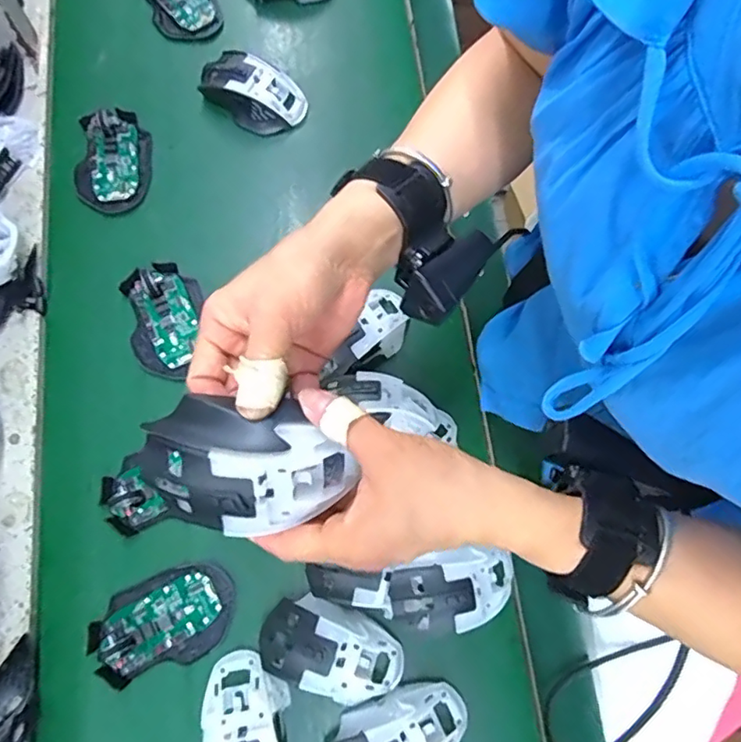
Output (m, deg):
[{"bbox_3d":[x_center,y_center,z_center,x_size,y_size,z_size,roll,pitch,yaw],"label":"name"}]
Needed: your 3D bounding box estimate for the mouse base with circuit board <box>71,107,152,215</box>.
[{"bbox_3d":[-0.264,-0.220,0.583,0.071,0.025,0.117,2,75,4],"label":"mouse base with circuit board"}]

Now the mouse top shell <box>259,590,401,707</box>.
[{"bbox_3d":[-0.031,0.224,0.459,0.115,0.033,0.063,22,77,9],"label":"mouse top shell"}]

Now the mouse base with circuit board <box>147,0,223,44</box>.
[{"bbox_3d":[-0.217,-0.422,0.647,0.069,0.016,0.116,-31,75,-5],"label":"mouse base with circuit board"}]

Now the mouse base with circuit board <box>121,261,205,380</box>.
[{"bbox_3d":[-0.192,-0.049,0.541,0.068,0.023,0.111,-17,74,-1],"label":"mouse base with circuit board"}]

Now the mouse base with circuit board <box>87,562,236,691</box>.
[{"bbox_3d":[-0.169,0.204,0.467,0.112,0.018,0.072,-21,75,-3],"label":"mouse base with circuit board"}]

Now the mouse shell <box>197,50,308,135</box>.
[{"bbox_3d":[-0.127,-0.299,0.607,0.112,0.032,0.064,29,78,10],"label":"mouse shell"}]

